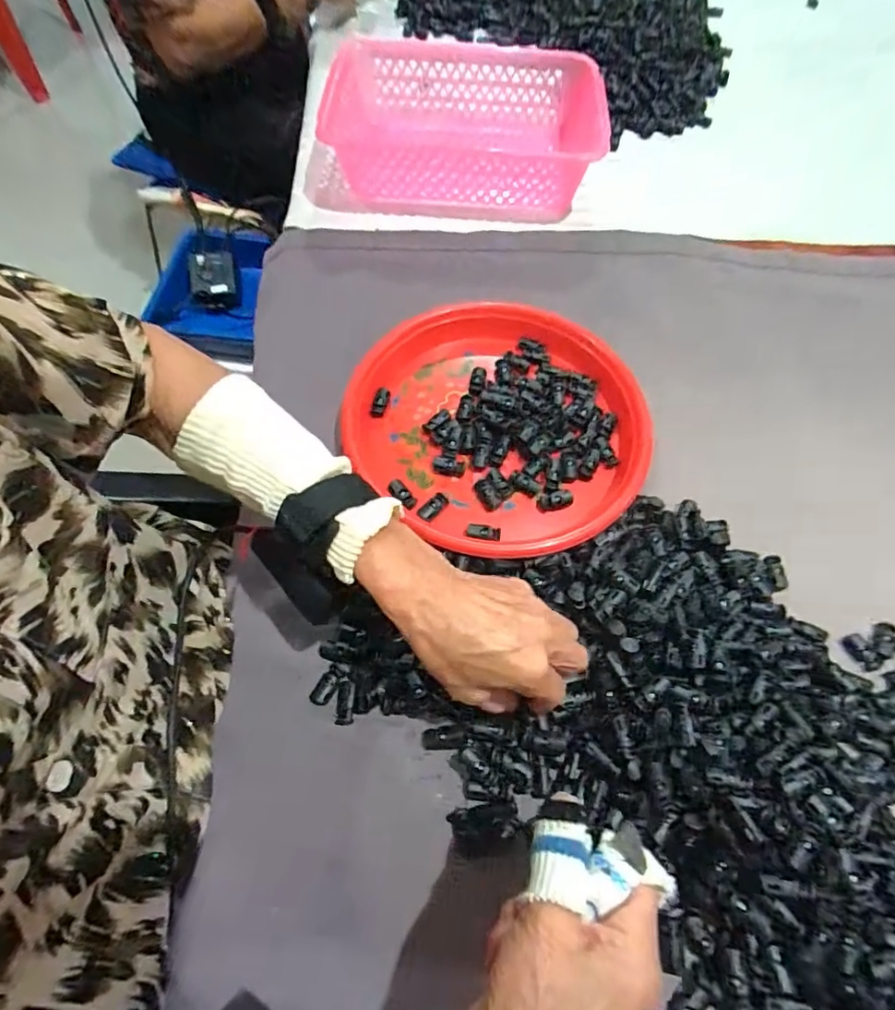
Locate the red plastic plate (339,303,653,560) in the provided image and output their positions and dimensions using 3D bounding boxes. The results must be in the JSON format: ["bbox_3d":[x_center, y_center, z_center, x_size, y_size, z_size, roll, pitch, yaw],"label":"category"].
[{"bbox_3d":[0.050,-0.074,0.473,0.238,0.024,0.242,1,62,-1],"label":"red plastic plate"}]

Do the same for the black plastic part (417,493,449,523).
[{"bbox_3d":[-0.012,0.002,0.441,0.013,0.011,0.029,35,67,16],"label":"black plastic part"}]

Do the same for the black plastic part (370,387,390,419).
[{"bbox_3d":[-0.060,-0.091,0.487,0.013,0.008,0.030,15,63,6],"label":"black plastic part"}]

